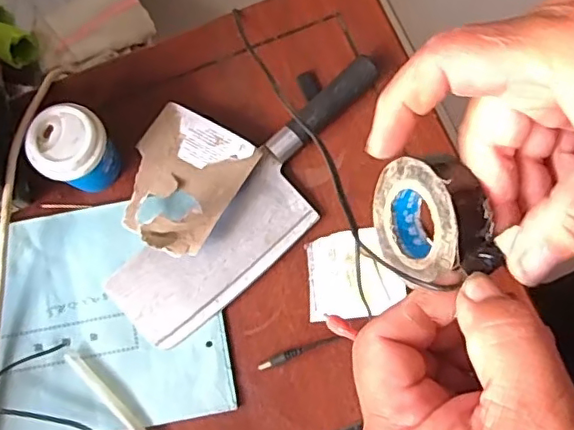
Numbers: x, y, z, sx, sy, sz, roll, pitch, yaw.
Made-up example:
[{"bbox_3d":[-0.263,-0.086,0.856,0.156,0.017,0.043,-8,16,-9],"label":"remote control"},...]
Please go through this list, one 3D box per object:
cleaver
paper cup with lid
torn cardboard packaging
[{"bbox_3d":[-0.019,-0.014,0.497,0.296,0.021,0.086,-43,79,-8],"label":"cleaver"},{"bbox_3d":[-0.171,-0.050,0.479,0.055,0.072,0.058,0,77,2],"label":"paper cup with lid"},{"bbox_3d":[-0.092,-0.034,0.478,0.096,0.037,0.115,30,80,8],"label":"torn cardboard packaging"}]

